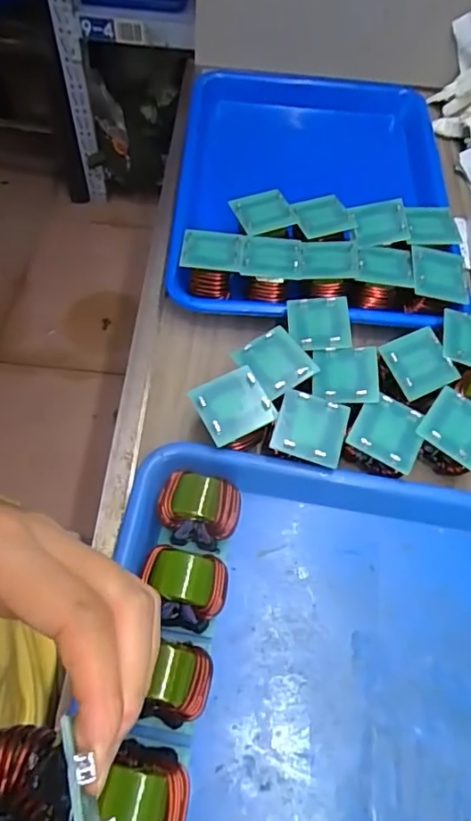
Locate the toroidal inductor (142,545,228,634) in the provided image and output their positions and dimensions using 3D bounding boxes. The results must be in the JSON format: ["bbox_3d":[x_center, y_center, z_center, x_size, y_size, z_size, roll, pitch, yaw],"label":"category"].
[{"bbox_3d":[-0.029,0.106,0.309,0.044,0.050,0.035,10,60,2],"label":"toroidal inductor"}]

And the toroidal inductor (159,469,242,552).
[{"bbox_3d":[-0.022,0.066,0.334,0.048,0.050,0.034,8,60,1],"label":"toroidal inductor"}]

